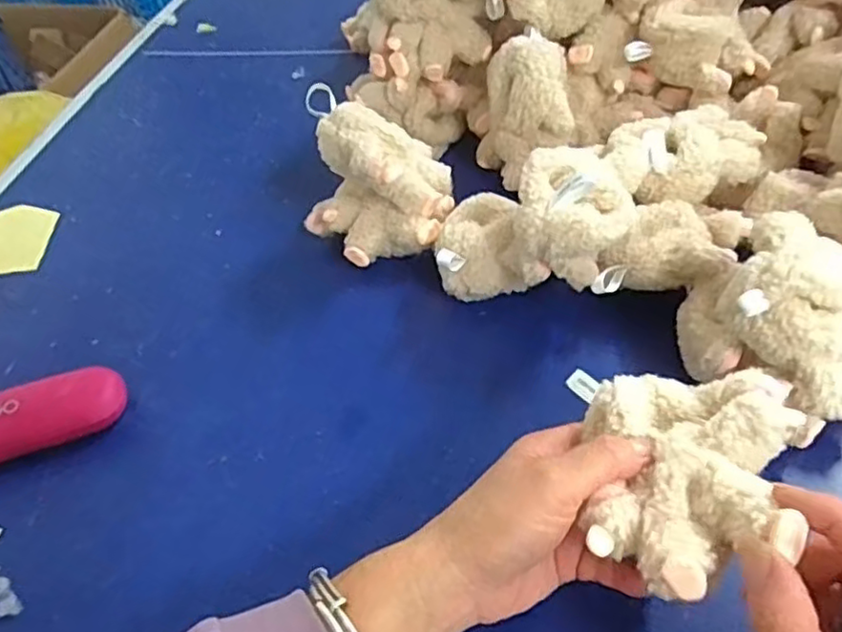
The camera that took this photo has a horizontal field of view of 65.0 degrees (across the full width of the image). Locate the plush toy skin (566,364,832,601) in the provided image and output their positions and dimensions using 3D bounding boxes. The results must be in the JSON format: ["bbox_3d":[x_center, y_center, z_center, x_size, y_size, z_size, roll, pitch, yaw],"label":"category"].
[{"bbox_3d":[0.127,0.073,0.310,0.098,0.043,0.112,-12,37,26],"label":"plush toy skin"}]

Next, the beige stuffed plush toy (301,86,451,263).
[{"bbox_3d":[-0.037,-0.109,0.542,0.124,0.122,0.090,-6,46,2],"label":"beige stuffed plush toy"}]

